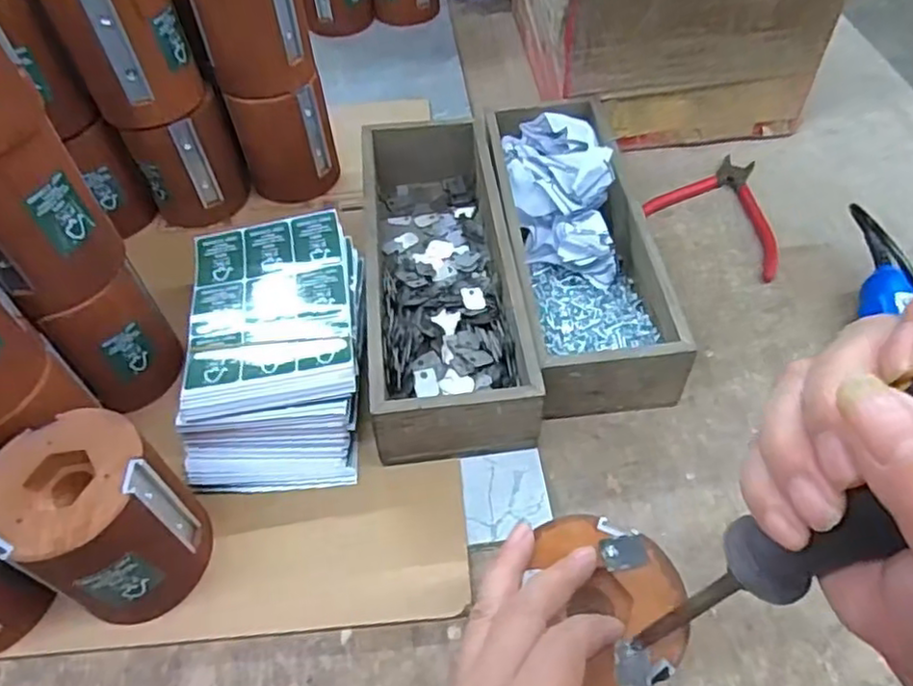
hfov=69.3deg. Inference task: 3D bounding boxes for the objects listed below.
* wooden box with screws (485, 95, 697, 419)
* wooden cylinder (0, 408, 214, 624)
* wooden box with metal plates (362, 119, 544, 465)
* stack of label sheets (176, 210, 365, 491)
[{"bbox_3d":[0.088,-0.081,0.507,0.102,0.071,0.288,-5,53,0],"label":"wooden box with screws"},{"bbox_3d":[-0.185,0.099,0.356,0.075,0.110,0.075,-2,53,2],"label":"wooden cylinder"},{"bbox_3d":[-0.012,-0.061,0.493,0.098,0.077,0.305,-6,53,-2],"label":"wooden box with metal plates"},{"bbox_3d":[-0.118,0.004,0.446,0.112,0.066,0.178,-5,53,-1],"label":"stack of label sheets"}]

